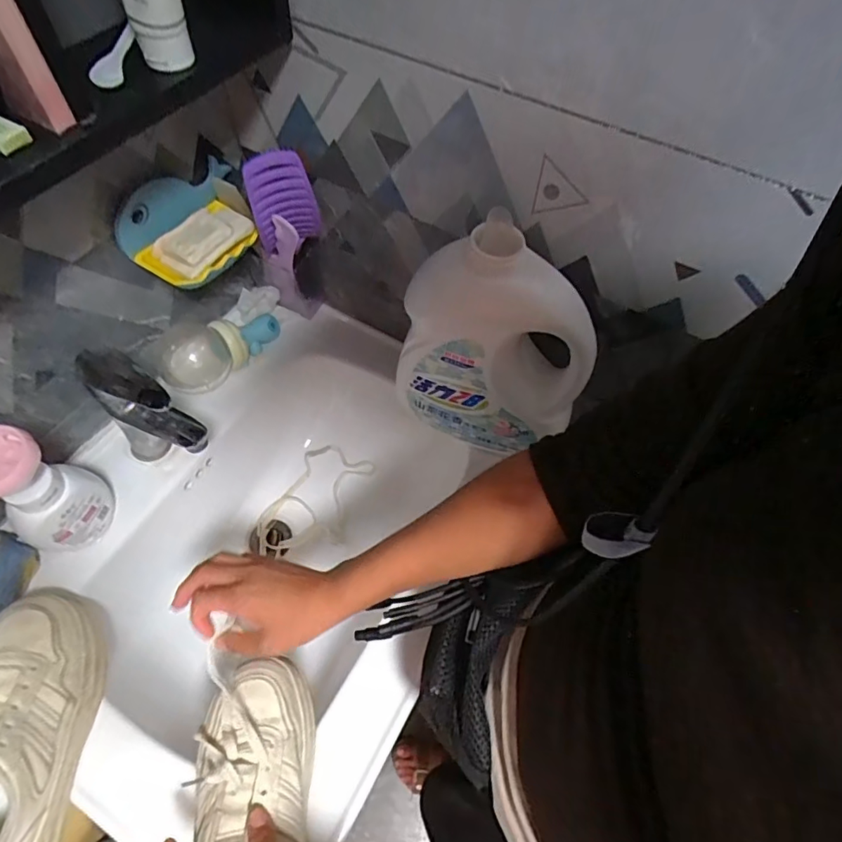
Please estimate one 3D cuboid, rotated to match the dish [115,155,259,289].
[{"bbox_3d":[-0.242,-0.221,0.566,0.086,0.065,0.155,31,61,15],"label":"dish"}]

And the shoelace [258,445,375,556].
[{"bbox_3d":[-0.156,0.117,0.749,0.122,0.041,0.173,20,56,9],"label":"shoelace"}]

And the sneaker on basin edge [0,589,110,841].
[{"bbox_3d":[-0.338,0.260,0.430,0.086,0.091,0.248,-5,59,-7],"label":"sneaker on basin edge"}]

